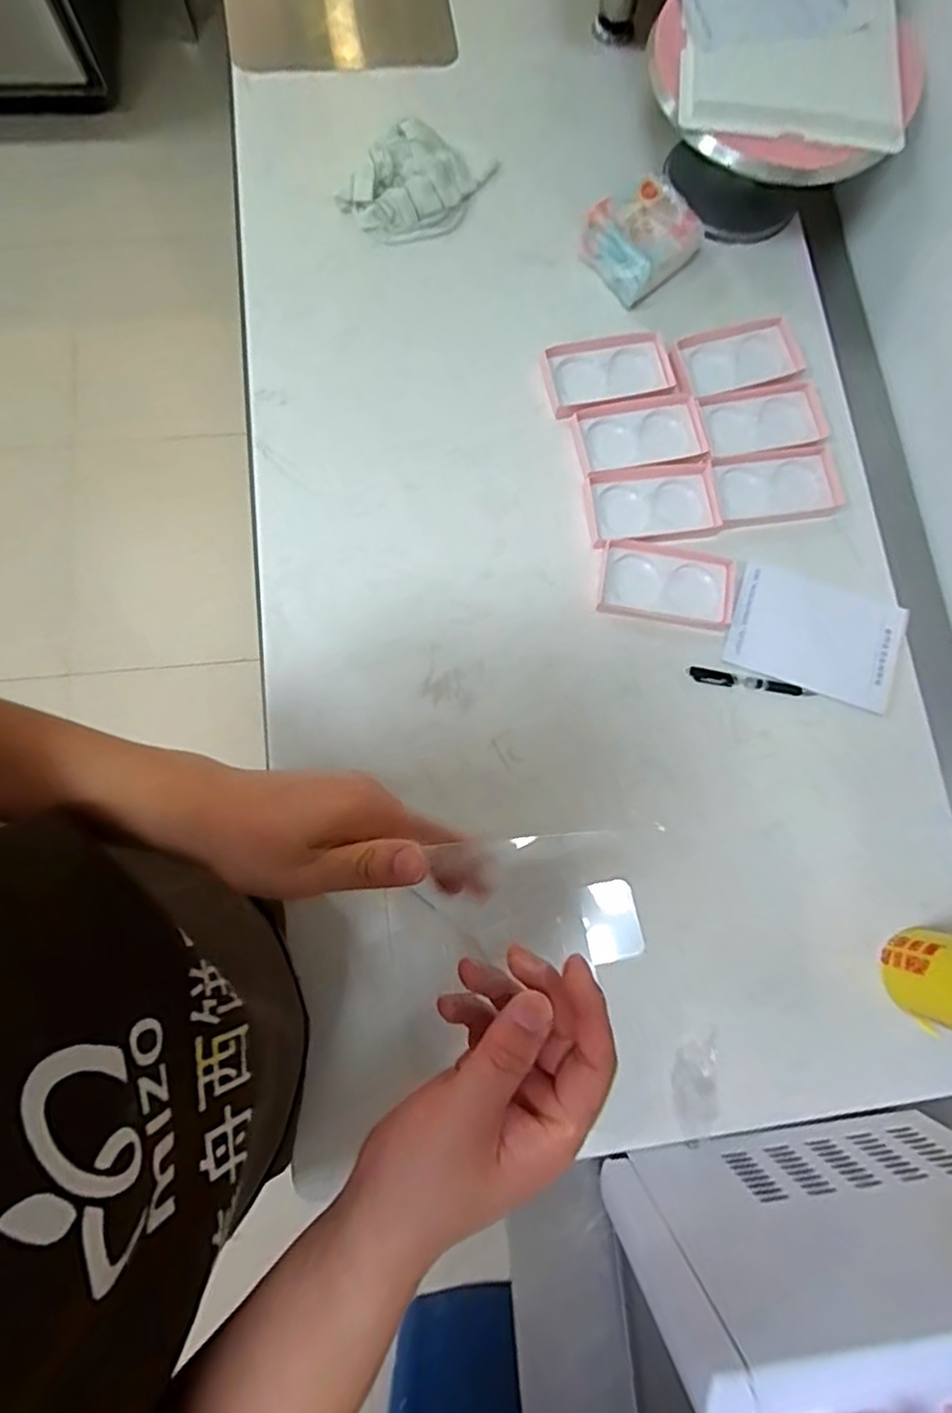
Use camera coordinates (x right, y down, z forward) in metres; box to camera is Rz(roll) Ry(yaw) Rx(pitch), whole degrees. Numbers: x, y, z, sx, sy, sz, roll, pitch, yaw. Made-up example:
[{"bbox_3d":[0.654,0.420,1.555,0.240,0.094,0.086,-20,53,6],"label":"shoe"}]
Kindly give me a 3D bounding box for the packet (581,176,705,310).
[{"bbox_3d":[0.201,-0.572,0.773,0.129,0.061,0.103,-41,82,-8],"label":"packet"}]

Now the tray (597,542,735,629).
[{"bbox_3d":[0.212,-0.135,0.702,0.147,0.015,0.078,8,79,0],"label":"tray"}]

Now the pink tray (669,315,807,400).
[{"bbox_3d":[0.313,-0.420,0.759,0.162,0.012,0.086,-15,79,-4],"label":"pink tray"}]

